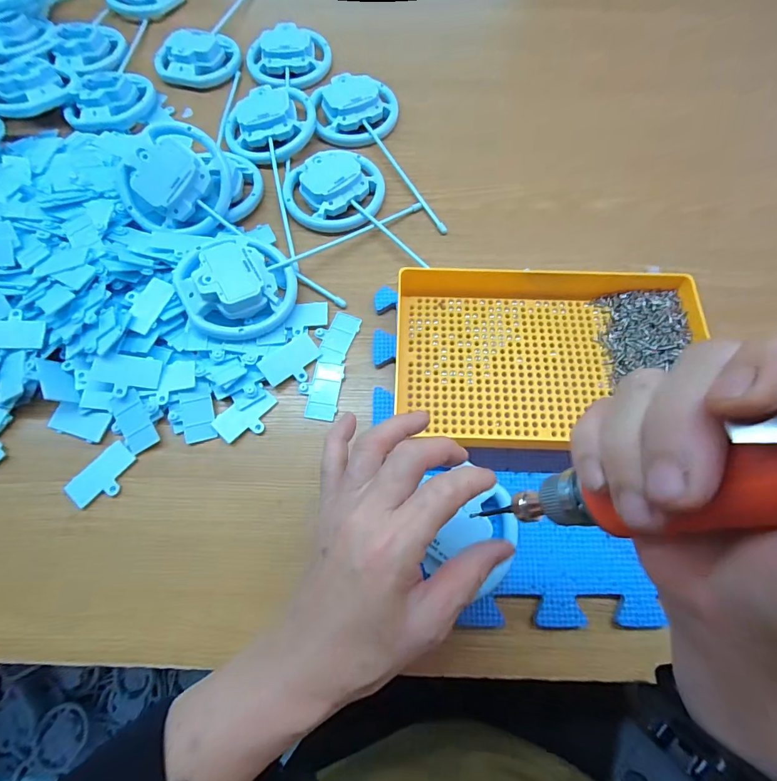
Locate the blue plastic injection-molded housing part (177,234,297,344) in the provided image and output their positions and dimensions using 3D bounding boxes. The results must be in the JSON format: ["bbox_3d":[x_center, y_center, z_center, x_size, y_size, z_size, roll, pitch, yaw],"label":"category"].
[{"bbox_3d":[-0.135,-0.097,0.357,0.093,0.041,0.104,-28,69,-10],"label":"blue plastic injection-molded housing part"}]

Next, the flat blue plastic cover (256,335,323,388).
[{"bbox_3d":[-0.084,-0.024,0.349,0.052,0.004,0.034,-35,79,-22],"label":"flat blue plastic cover"}]

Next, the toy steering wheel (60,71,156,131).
[{"bbox_3d":[-0.330,-0.343,0.468,0.090,0.028,0.084,-1,69,1],"label":"toy steering wheel"}]

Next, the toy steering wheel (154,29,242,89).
[{"bbox_3d":[-0.237,-0.409,0.495,0.098,0.033,0.077,-12,69,-4],"label":"toy steering wheel"}]

